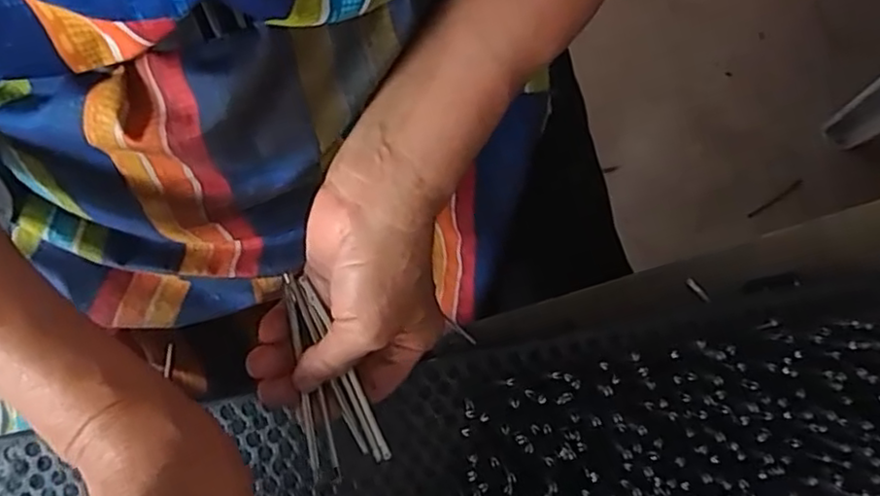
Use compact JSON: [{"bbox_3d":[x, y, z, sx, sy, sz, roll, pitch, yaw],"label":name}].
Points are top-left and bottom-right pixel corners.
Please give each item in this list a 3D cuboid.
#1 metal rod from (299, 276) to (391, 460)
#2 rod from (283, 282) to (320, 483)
[{"bbox_3d":[-0.051,0.063,0.350,0.004,0.004,0.106,-26,83,-7],"label":"metal rod"},{"bbox_3d":[-0.073,0.070,0.346,0.005,0.004,0.104,-10,80,-4],"label":"rod"}]

